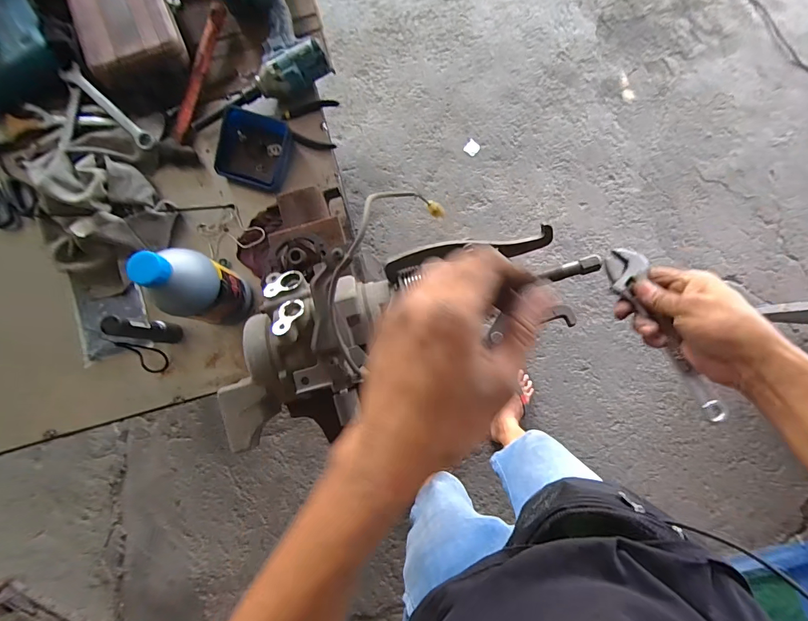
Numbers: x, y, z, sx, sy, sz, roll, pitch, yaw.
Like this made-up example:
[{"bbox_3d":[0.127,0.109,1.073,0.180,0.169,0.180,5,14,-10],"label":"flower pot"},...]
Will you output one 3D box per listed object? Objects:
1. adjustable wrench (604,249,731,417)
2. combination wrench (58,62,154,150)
[{"bbox_3d":[0.268,0.021,0.401,0.046,0.010,0.192,-23,76,4],"label":"adjustable wrench"},{"bbox_3d":[-0.491,-0.338,0.643,0.193,0.017,0.031,41,85,5],"label":"combination wrench"}]

